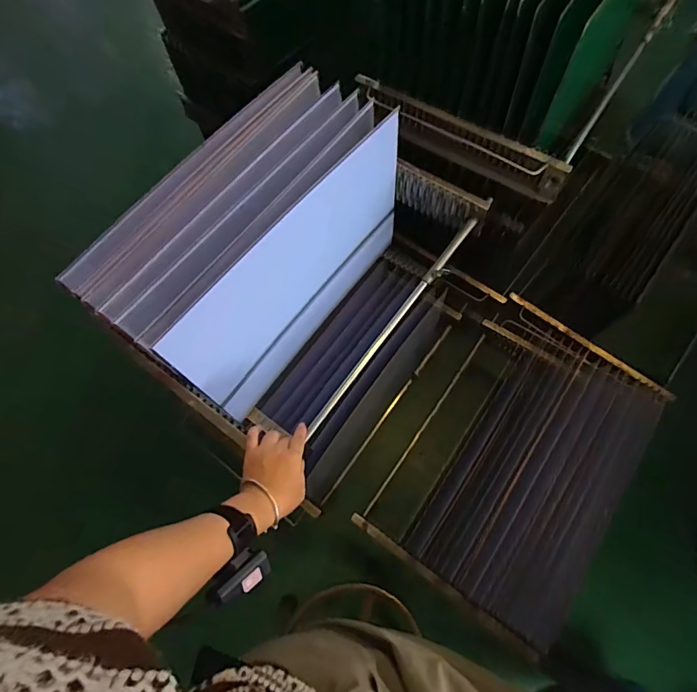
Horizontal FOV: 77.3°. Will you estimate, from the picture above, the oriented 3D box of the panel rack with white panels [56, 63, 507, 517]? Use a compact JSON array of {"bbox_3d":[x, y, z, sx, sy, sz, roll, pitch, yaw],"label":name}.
[{"bbox_3d":[-0.066,-0.123,0.771,0.379,0.362,0.555,35,73,15],"label":"panel rack with white panels"}]

